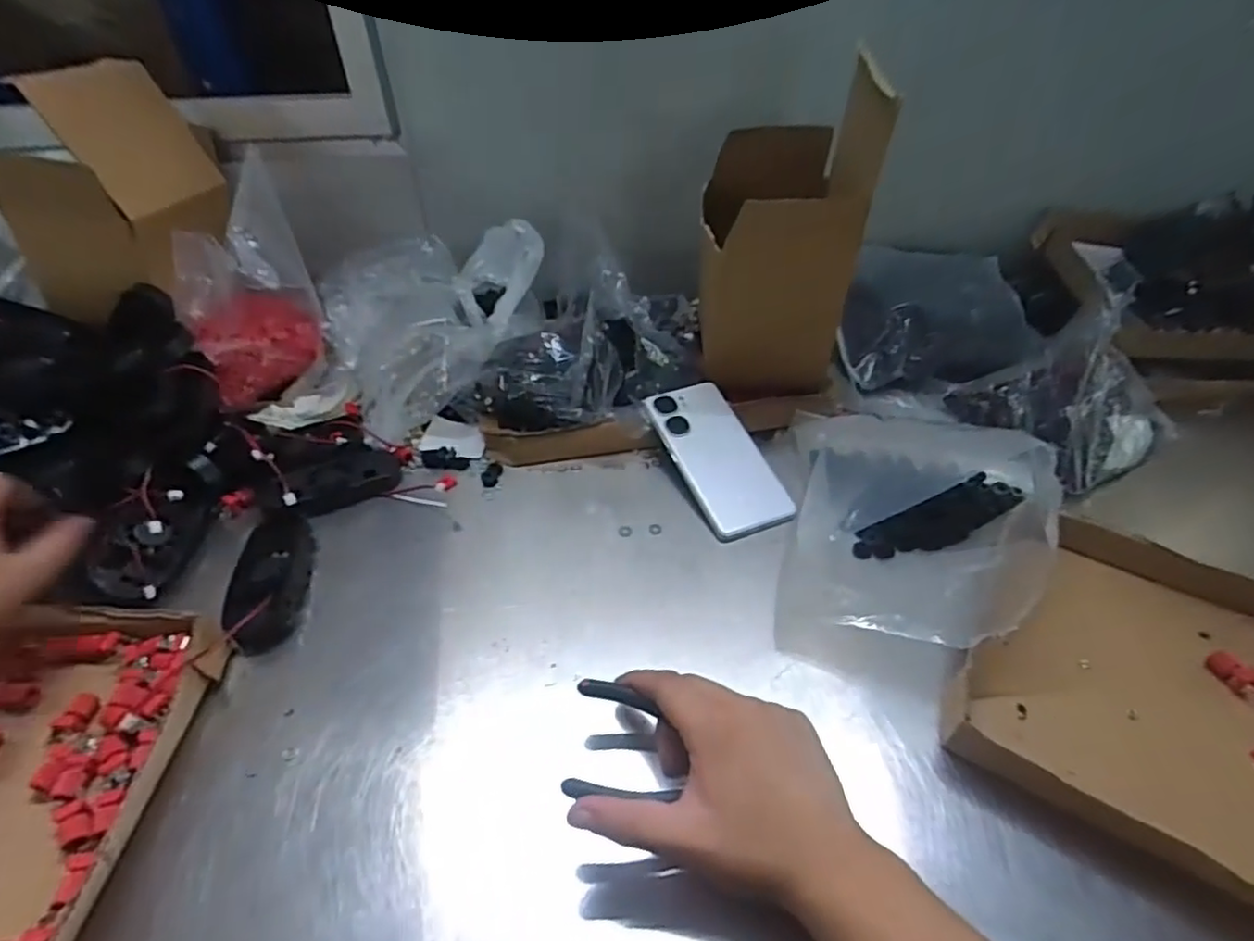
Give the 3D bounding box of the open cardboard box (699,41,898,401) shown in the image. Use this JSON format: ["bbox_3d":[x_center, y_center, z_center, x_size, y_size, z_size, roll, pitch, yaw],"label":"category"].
[{"bbox_3d":[0.141,-0.231,0.599,0.123,0.259,0.159,0,41,0],"label":"open cardboard box"}]

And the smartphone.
[{"bbox_3d":[0.080,-0.015,0.564,0.074,0.008,0.165,-18,55,-12],"label":"smartphone"}]

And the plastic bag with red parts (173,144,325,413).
[{"bbox_3d":[-0.361,-0.166,0.606,0.115,0.161,0.171,-20,45,-21],"label":"plastic bag with red parts"}]

